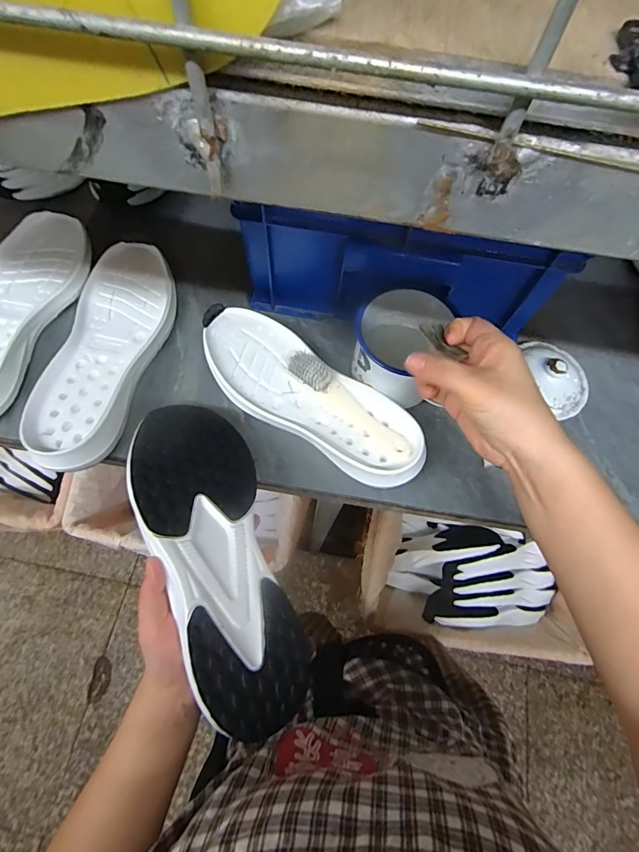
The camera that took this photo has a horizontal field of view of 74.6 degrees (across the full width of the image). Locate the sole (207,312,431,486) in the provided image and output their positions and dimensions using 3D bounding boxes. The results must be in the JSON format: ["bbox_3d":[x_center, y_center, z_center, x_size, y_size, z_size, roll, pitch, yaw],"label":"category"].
[{"bbox_3d":[-0.016,-0.031,0.465,0.278,0.045,0.104,41,73,12],"label":"sole"}]

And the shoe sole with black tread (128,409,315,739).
[{"bbox_3d":[-0.093,0.104,0.365,0.104,0.040,0.279,-10,64,-31],"label":"shoe sole with black tread"}]

